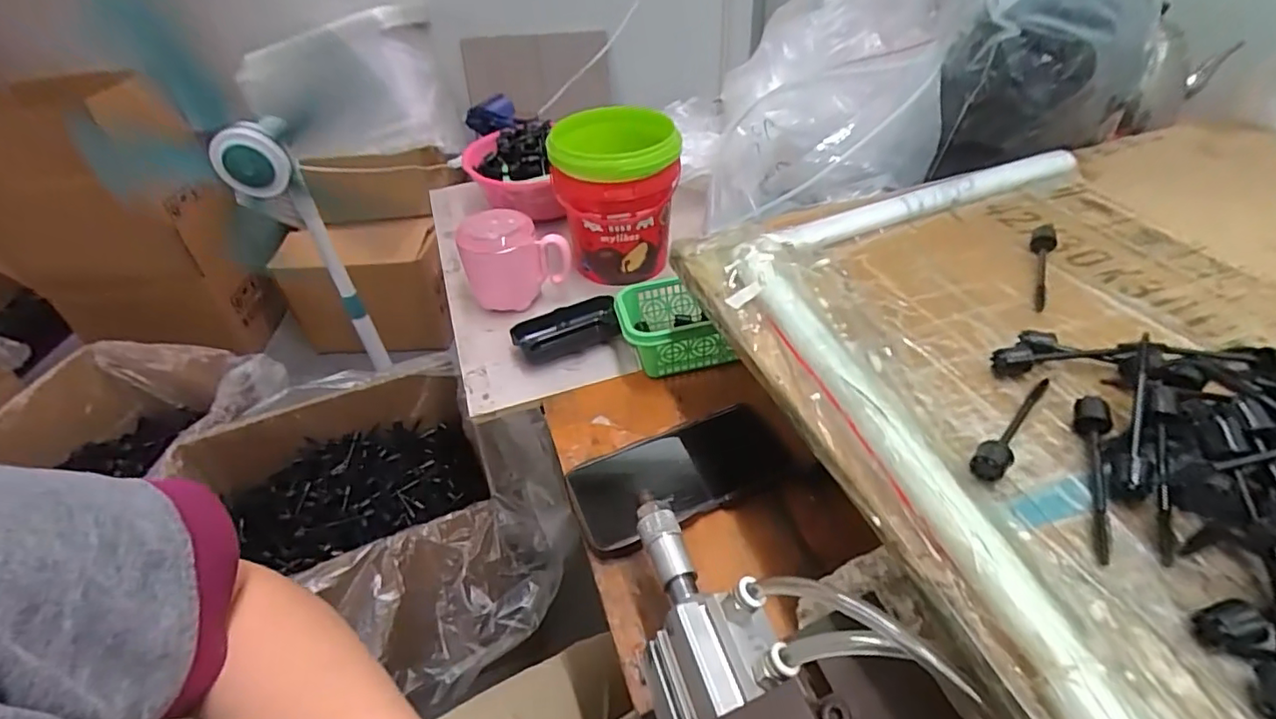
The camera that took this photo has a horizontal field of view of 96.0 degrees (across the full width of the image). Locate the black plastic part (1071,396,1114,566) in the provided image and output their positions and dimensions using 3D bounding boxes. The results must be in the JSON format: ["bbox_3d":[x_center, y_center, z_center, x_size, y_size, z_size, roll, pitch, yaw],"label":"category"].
[{"bbox_3d":[0.211,0.051,0.263,0.015,0.015,0.084,14,44,18],"label":"black plastic part"}]

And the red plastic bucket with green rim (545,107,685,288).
[{"bbox_3d":[-0.020,-0.178,0.633,0.129,0.147,0.131,0,43,6],"label":"red plastic bucket with green rim"}]

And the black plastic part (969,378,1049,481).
[{"bbox_3d":[0.190,0.032,0.287,0.084,0.013,0.014,-33,49,-30],"label":"black plastic part"}]

